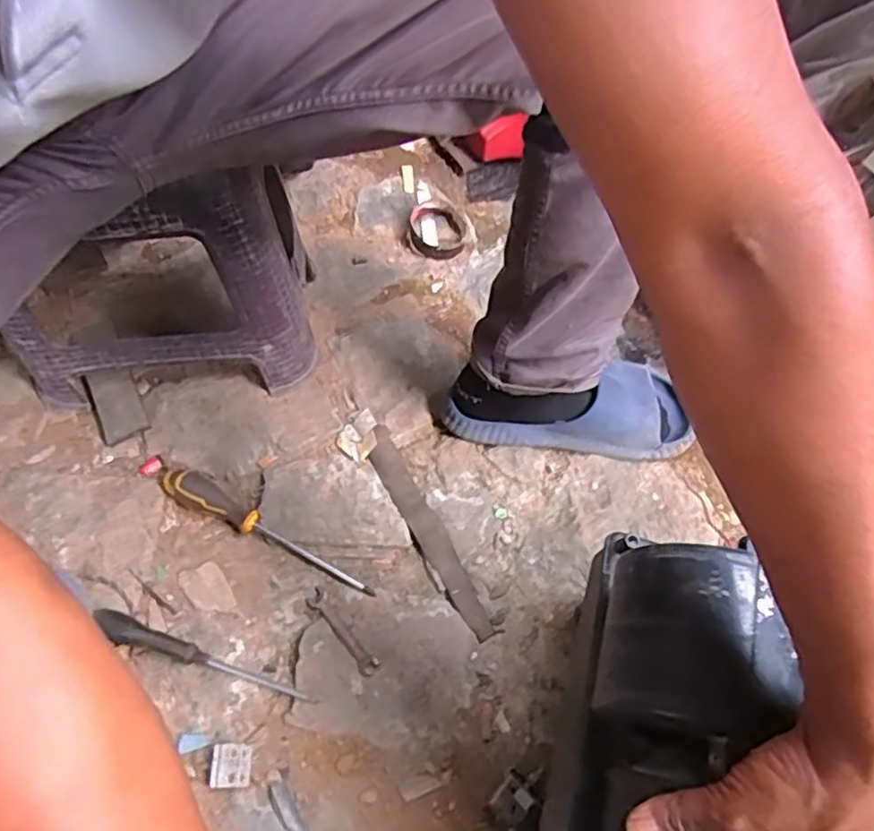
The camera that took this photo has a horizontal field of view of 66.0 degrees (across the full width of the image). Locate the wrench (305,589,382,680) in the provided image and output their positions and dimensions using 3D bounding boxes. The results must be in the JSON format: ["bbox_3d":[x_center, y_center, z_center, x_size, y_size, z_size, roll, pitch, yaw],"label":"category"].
[{"bbox_3d":[-0.094,0.214,0.666,0.020,0.004,0.107,-38,57,-18],"label":"wrench"}]

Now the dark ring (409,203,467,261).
[{"bbox_3d":[0.000,-0.259,0.944,0.076,0.032,0.093,-3,57,-5],"label":"dark ring"}]

